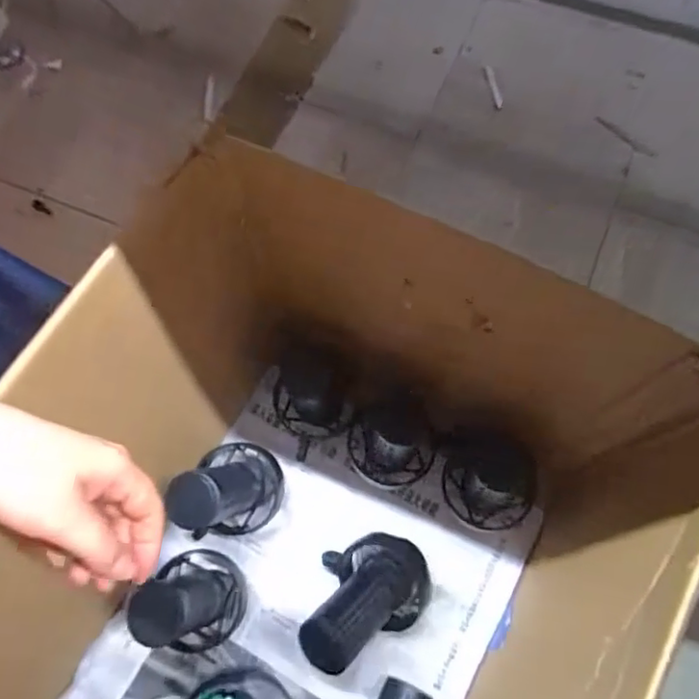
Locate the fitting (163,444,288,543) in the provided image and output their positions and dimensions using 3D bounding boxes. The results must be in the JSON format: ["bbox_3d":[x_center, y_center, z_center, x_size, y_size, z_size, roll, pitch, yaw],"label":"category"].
[{"bbox_3d":[-0.123,0.150,0.640,0.087,0.167,0.107,11,70,7],"label":"fitting"}]

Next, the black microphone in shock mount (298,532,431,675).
[{"bbox_3d":[0.015,0.248,0.610,0.136,0.129,0.101,-29,71,-8],"label":"black microphone in shock mount"}]

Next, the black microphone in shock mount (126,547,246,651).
[{"bbox_3d":[-0.151,0.250,0.602,0.081,0.160,0.096,-11,69,-1],"label":"black microphone in shock mount"}]

